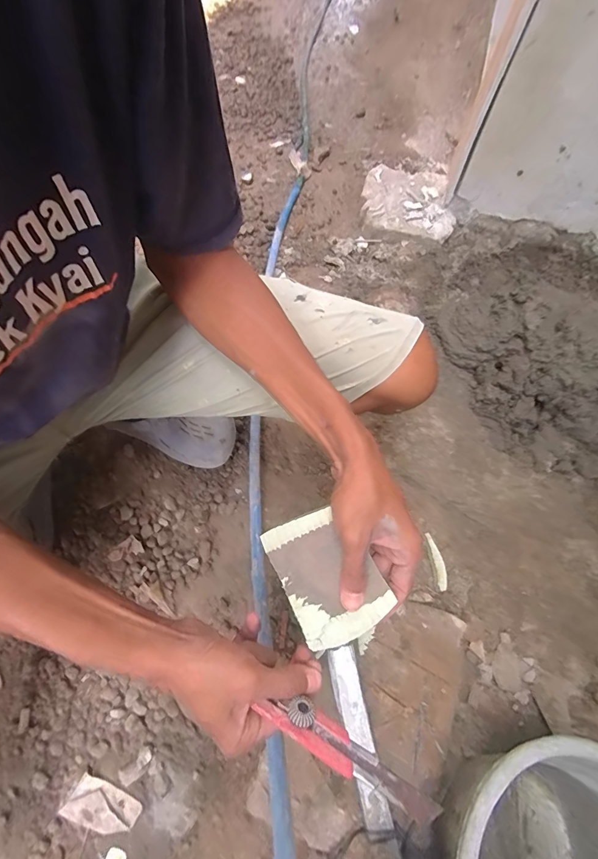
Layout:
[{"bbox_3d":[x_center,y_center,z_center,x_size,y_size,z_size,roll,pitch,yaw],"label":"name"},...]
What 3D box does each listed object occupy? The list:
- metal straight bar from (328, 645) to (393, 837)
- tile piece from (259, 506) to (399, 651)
[{"bbox_3d":[0.065,0.341,0.425,0.031,0.020,0.172,-10,67,-7],"label":"metal straight bar"},{"bbox_3d":[0.024,0.128,0.338,0.078,0.016,0.109,-24,68,-13],"label":"tile piece"}]

